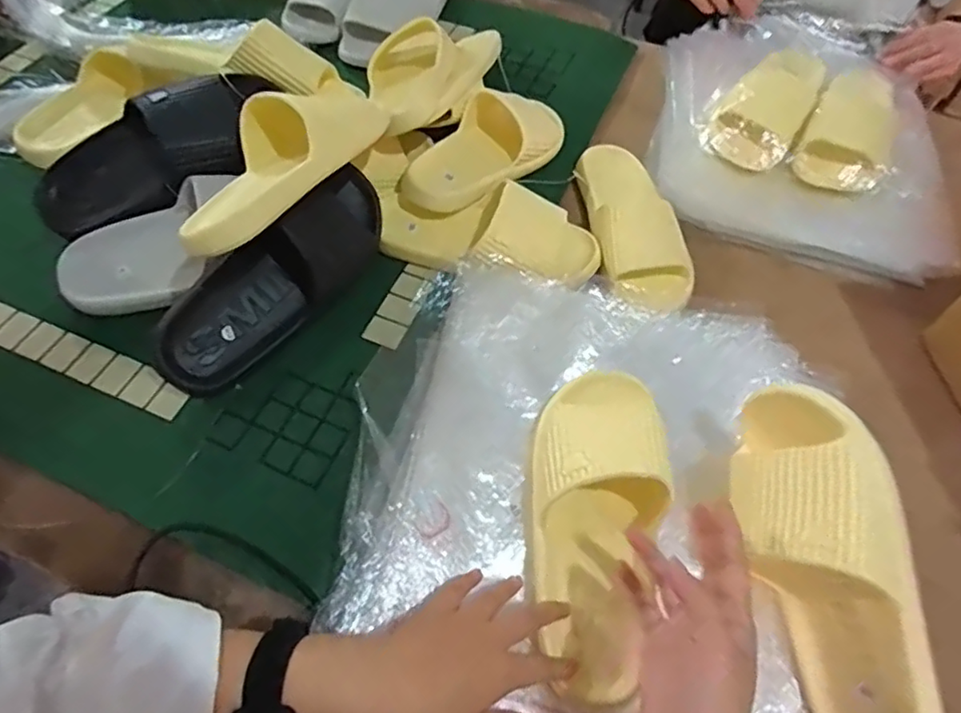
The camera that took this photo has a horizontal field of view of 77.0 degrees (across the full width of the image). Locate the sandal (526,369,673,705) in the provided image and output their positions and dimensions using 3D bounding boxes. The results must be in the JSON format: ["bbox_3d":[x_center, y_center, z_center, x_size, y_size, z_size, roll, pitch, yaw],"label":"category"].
[{"bbox_3d":[0.087,0.127,0.471,0.100,0.071,0.244,7,71,-1],"label":"sandal"}]

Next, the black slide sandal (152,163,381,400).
[{"bbox_3d":[-0.191,-0.076,0.578,0.262,0.063,0.098,-48,111,-19],"label":"black slide sandal"}]

